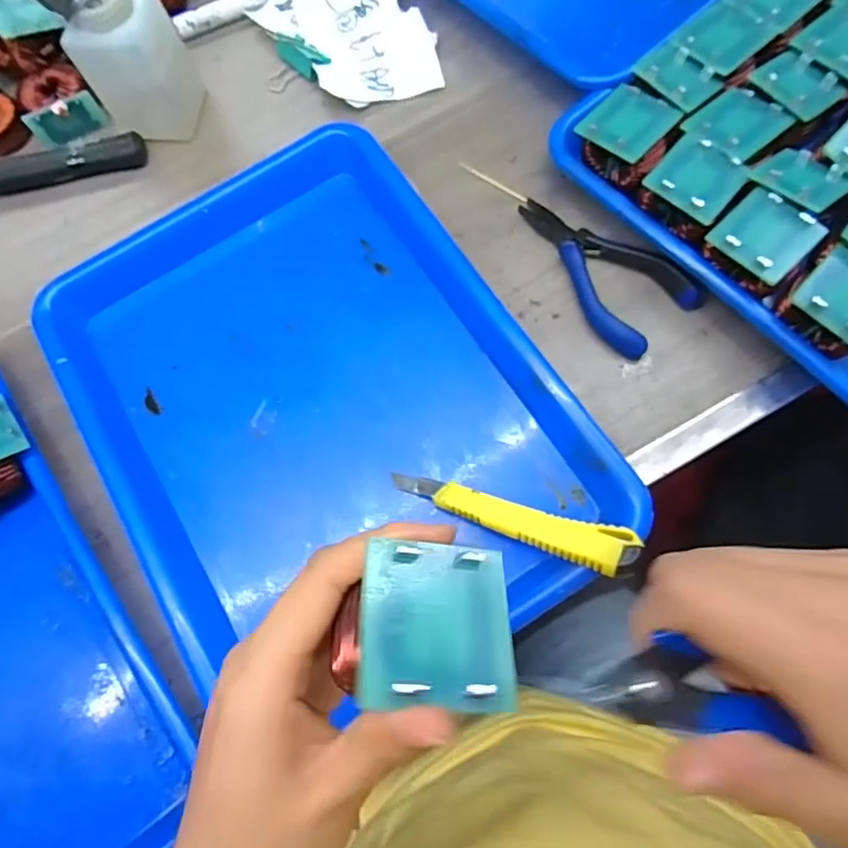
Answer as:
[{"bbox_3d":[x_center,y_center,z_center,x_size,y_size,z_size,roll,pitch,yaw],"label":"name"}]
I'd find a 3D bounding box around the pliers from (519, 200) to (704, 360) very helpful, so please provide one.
[{"bbox_3d":[0.114,-0.103,0.365,0.061,0.021,0.123,-33,74,-5],"label":"pliers"}]

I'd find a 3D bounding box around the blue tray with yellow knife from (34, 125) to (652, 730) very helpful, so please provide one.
[{"bbox_3d":[-0.066,-0.013,0.350,0.253,0.034,0.329,-32,74,-5],"label":"blue tray with yellow knife"}]

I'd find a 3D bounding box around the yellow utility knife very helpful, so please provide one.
[{"bbox_3d":[0.044,0.050,0.312,0.136,0.007,0.023,16,76,25],"label":"yellow utility knife"}]

